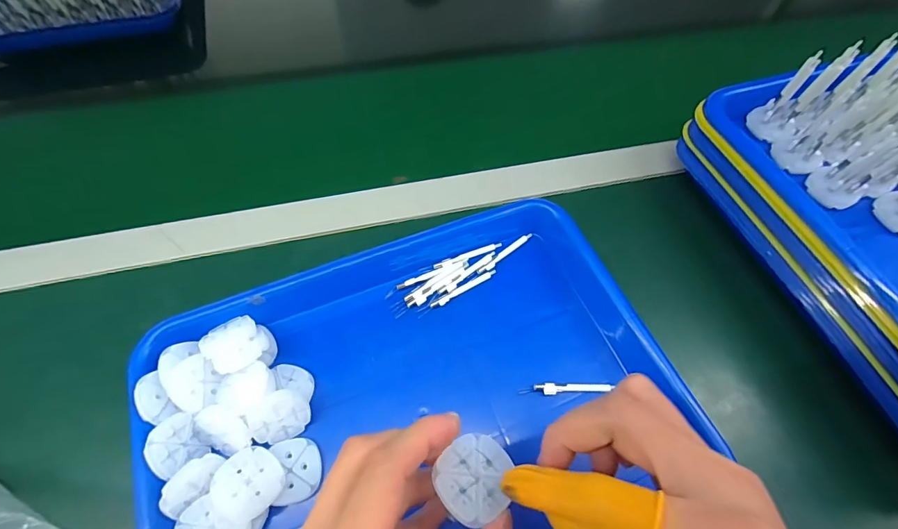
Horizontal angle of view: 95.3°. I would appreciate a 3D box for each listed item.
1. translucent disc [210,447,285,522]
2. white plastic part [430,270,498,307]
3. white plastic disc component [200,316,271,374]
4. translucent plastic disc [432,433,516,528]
[{"bbox_3d":[-0.116,0.125,0.234,0.035,0.006,0.035,1,61,-2],"label":"translucent disc"},{"bbox_3d":[0.012,0.019,0.322,0.059,0.004,0.007,-28,66,-17],"label":"white plastic part"},{"bbox_3d":[-0.143,0.052,0.271,0.034,0.008,0.044,-29,50,-31],"label":"white plastic disc component"},{"bbox_3d":[0.012,0.096,0.186,0.033,0.005,0.034,2,58,-3],"label":"translucent plastic disc"}]

